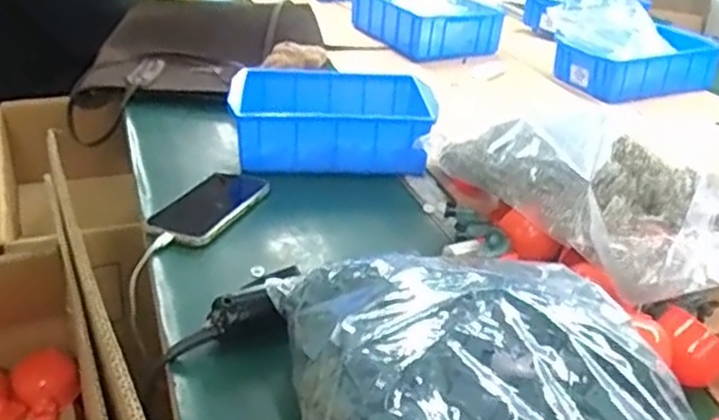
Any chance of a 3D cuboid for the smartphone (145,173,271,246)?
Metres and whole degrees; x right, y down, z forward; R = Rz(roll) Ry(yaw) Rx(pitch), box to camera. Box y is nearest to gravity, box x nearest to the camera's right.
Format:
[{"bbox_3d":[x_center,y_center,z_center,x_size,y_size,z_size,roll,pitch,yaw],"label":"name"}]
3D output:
[{"bbox_3d":[-0.161,-0.006,0.787,0.073,0.013,0.164,18,29,14],"label":"smartphone"}]

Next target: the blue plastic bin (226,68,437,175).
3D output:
[{"bbox_3d":[-0.037,-0.116,0.928,0.251,0.072,0.183,0,29,-7],"label":"blue plastic bin"}]

